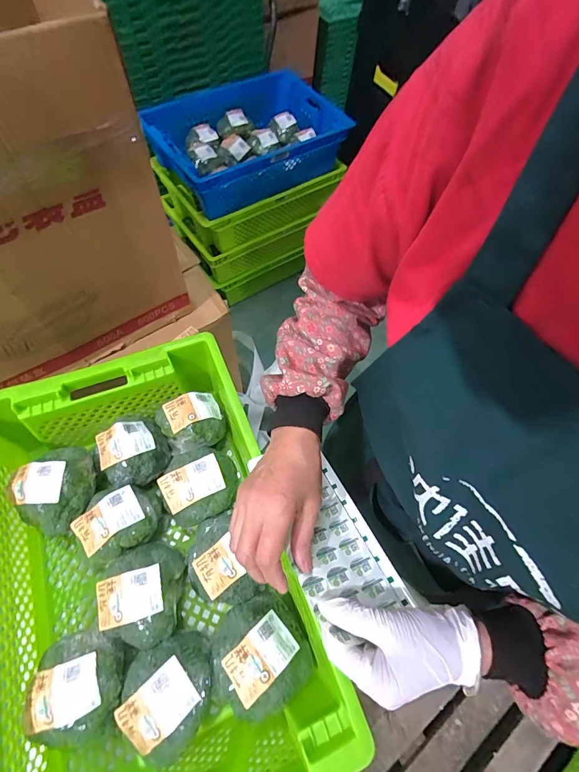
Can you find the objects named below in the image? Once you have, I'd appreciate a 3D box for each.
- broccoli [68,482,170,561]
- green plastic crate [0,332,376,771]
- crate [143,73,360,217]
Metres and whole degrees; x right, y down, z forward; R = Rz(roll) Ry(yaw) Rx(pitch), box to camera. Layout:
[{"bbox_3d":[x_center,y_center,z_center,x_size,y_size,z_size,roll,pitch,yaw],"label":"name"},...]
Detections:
[{"bbox_3d":[-0.272,0.213,0.579,0.123,0.104,0.111,-28,67,-16],"label":"broccoli"},{"bbox_3d":[-0.223,0.259,0.532,0.407,0.169,0.599,-19,65,-12],"label":"green plastic crate"},{"bbox_3d":[-0.137,-0.854,1.241,0.612,0.156,0.404,-31,68,-17],"label":"crate"}]

